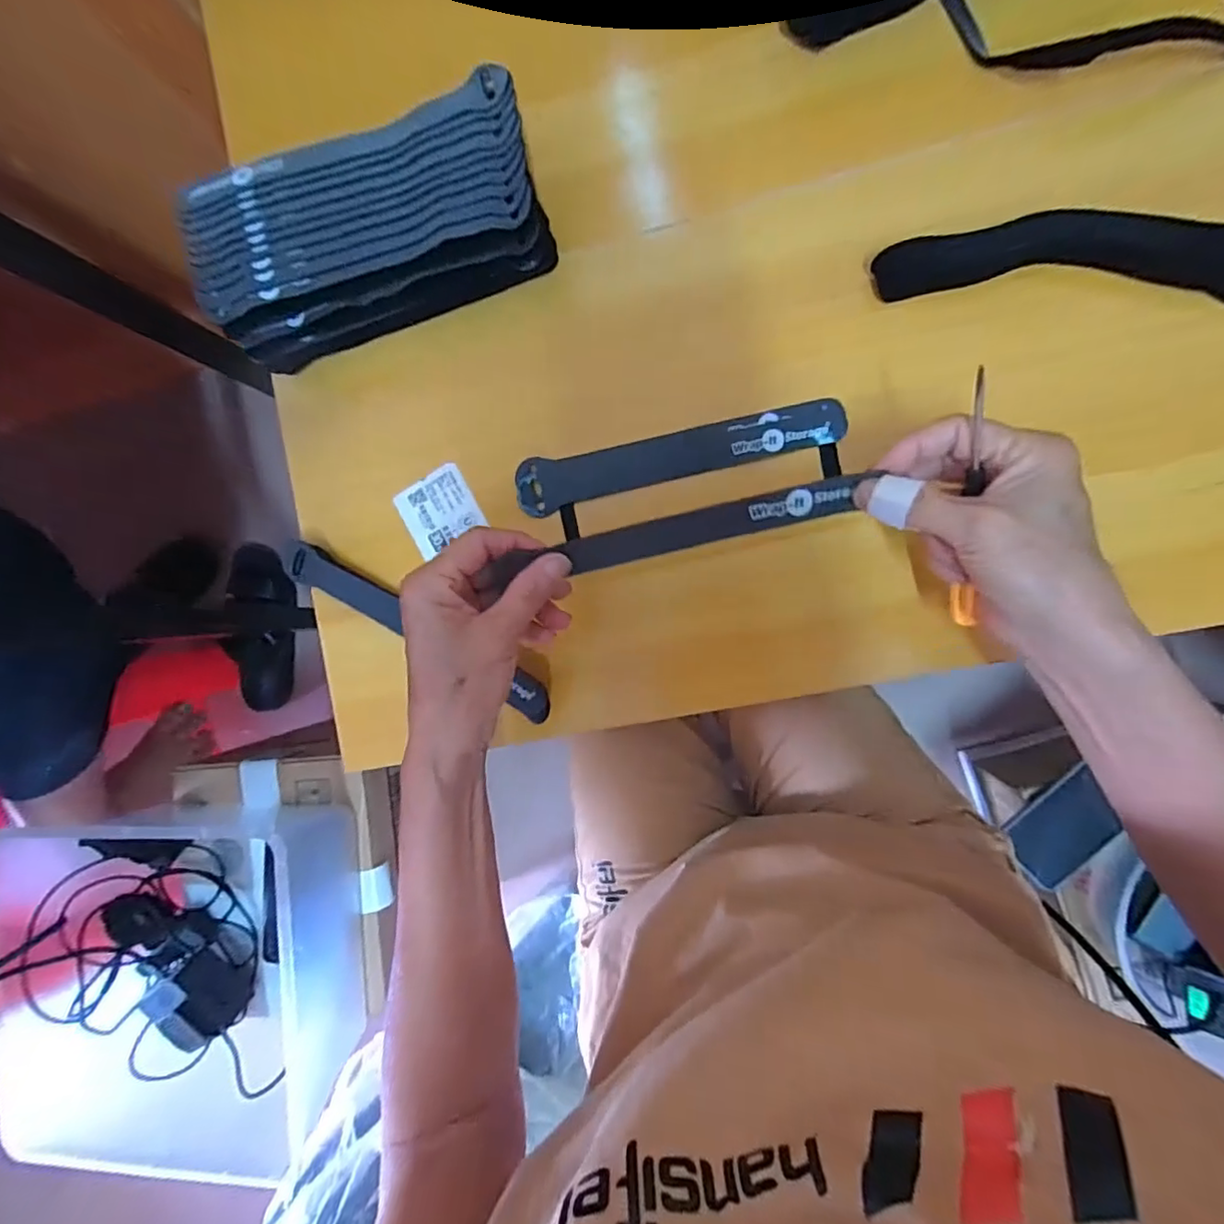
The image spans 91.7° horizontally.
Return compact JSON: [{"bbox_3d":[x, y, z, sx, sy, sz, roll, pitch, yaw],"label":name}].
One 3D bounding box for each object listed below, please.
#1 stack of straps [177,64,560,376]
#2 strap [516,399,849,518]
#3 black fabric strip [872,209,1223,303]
[{"bbox_3d":[-0.138,-0.221,0.355,0.199,0.073,0.092,-13,90,9],"label":"stack of straps"},{"bbox_3d":[0.039,-0.097,0.367,0.198,0.010,0.032,-13,90,9],"label":"strap"},{"bbox_3d":[0.247,-0.193,0.321,0.192,0.025,0.037,7,93,8],"label":"black fabric strip"}]

